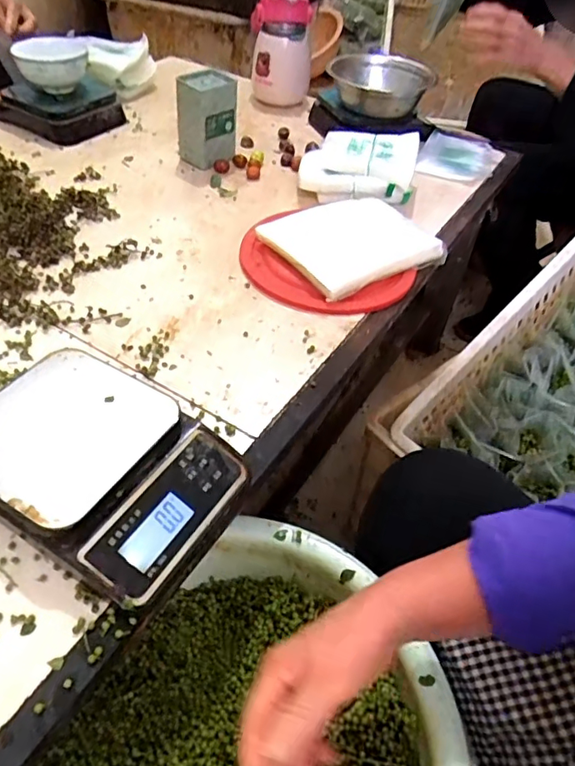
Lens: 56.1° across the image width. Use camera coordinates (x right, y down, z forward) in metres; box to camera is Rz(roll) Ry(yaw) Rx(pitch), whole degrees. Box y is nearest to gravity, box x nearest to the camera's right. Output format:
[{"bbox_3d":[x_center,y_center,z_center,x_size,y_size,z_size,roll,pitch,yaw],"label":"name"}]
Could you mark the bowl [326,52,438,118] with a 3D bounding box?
[{"bbox_3d":[0.171,-0.529,0.965,0.175,0.057,0.187,2,46,-3],"label":"bowl"}]

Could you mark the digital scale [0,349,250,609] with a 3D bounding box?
[{"bbox_3d":[-0.156,0.065,0.443,0.213,0.057,0.158,24,49,18],"label":"digital scale"}]

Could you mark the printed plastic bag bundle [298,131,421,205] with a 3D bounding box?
[{"bbox_3d":[0.113,-0.333,0.837,0.187,0.067,0.125,3,46,-2],"label":"printed plastic bag bundle"}]

